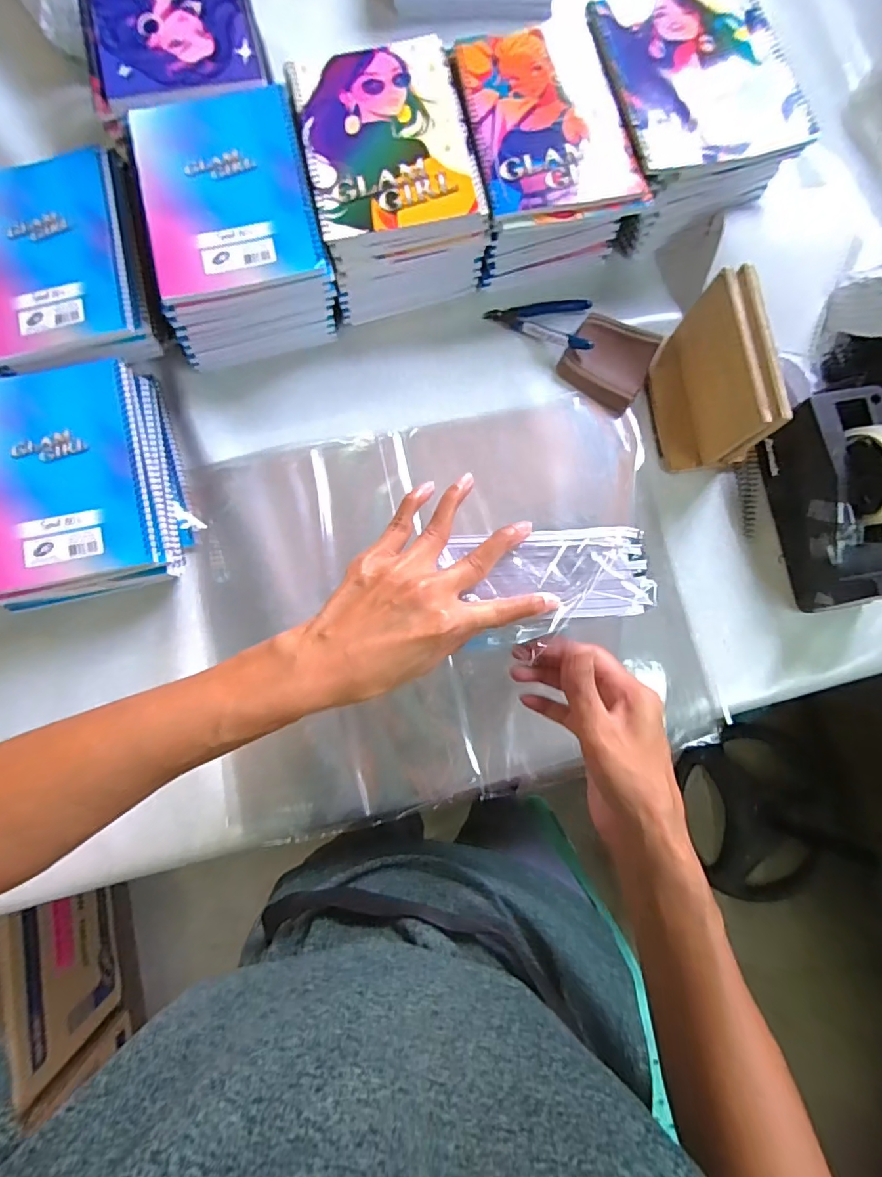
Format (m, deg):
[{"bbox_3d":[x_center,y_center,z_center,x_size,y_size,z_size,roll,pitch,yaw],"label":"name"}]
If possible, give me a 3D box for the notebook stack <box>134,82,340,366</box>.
[{"bbox_3d":[-0.202,-0.354,0.529,0.156,0.119,0.194,-14,82,-4],"label":"notebook stack"}]

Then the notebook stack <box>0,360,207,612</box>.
[{"bbox_3d":[-0.344,-0.097,0.498,0.169,0.085,0.210,-18,82,-5],"label":"notebook stack"}]

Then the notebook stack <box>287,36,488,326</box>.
[{"bbox_3d":[-0.053,-0.412,0.543,0.154,0.122,0.211,-13,82,-4],"label":"notebook stack"}]

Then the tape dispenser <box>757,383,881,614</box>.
[{"bbox_3d":[0.394,-0.086,0.507,0.081,0.118,0.200,-10,82,-4],"label":"tape dispenser"}]

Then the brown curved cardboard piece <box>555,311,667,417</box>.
[{"bbox_3d":[0.186,-0.253,0.573,0.089,0.021,0.093,30,81,3],"label":"brown curved cardboard piece"}]

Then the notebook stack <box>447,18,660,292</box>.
[{"bbox_3d":[0.104,-0.442,0.550,0.159,0.121,0.201,-10,82,-4],"label":"notebook stack"}]

